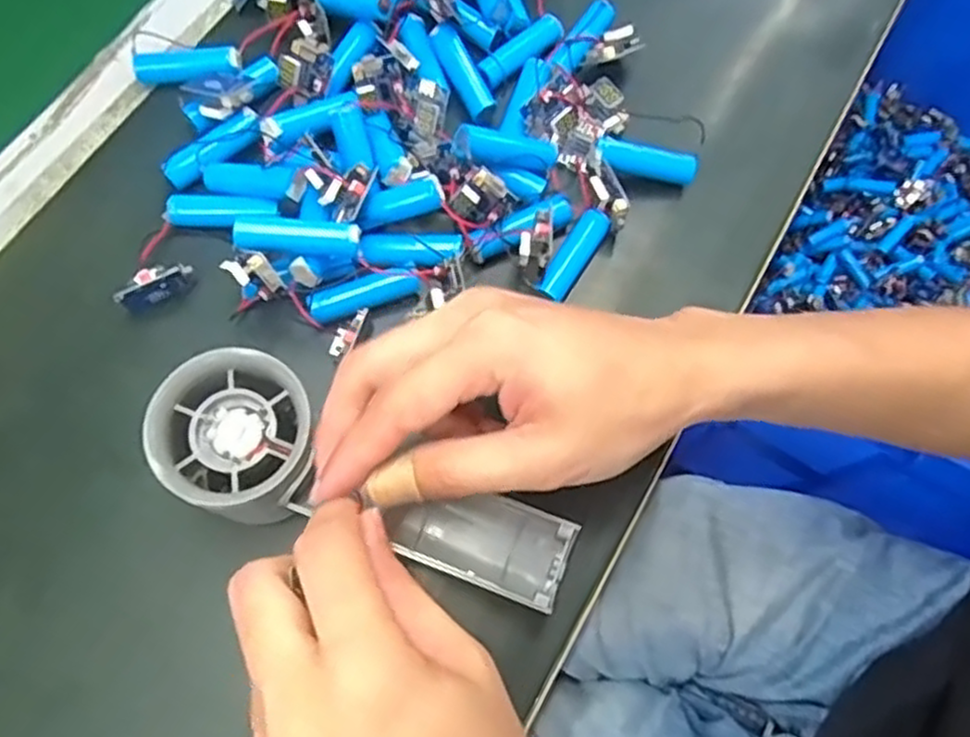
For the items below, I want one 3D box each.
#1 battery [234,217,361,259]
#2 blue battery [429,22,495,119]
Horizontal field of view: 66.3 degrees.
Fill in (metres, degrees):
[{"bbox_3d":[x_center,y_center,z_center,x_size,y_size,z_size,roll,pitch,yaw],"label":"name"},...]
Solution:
[{"bbox_3d":[-0.077,-0.055,0.307,0.050,0.012,0.013,2,69,-3],"label":"battery"},{"bbox_3d":[-0.011,-0.148,0.370,0.013,0.014,0.048,-28,87,-11],"label":"blue battery"}]

